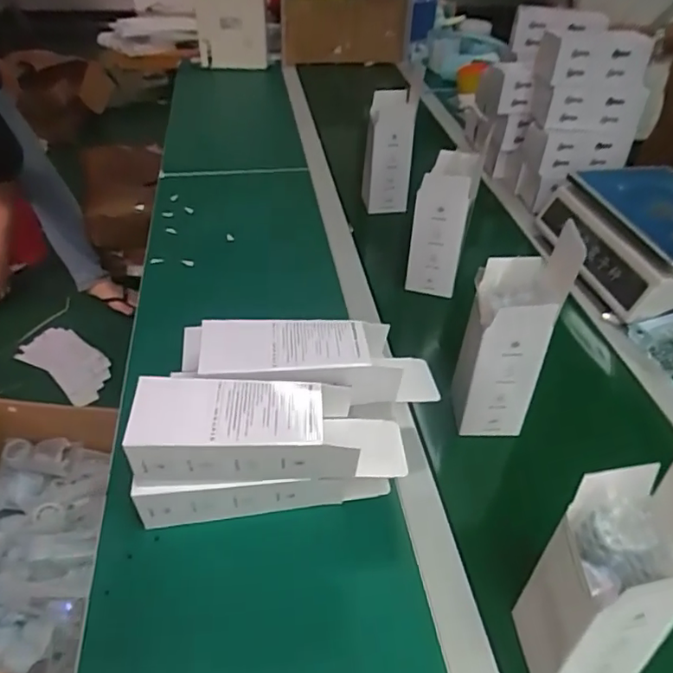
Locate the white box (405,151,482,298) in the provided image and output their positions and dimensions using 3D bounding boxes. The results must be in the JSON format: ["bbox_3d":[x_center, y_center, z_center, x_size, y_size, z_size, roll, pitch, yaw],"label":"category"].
[{"bbox_3d":[0.153,-0.161,0.845,0.077,0.183,0.090,13,42,13],"label":"white box"}]

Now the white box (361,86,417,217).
[{"bbox_3d":[0.093,-0.330,1.043,0.087,0.199,0.095,2,41,1],"label":"white box"}]

